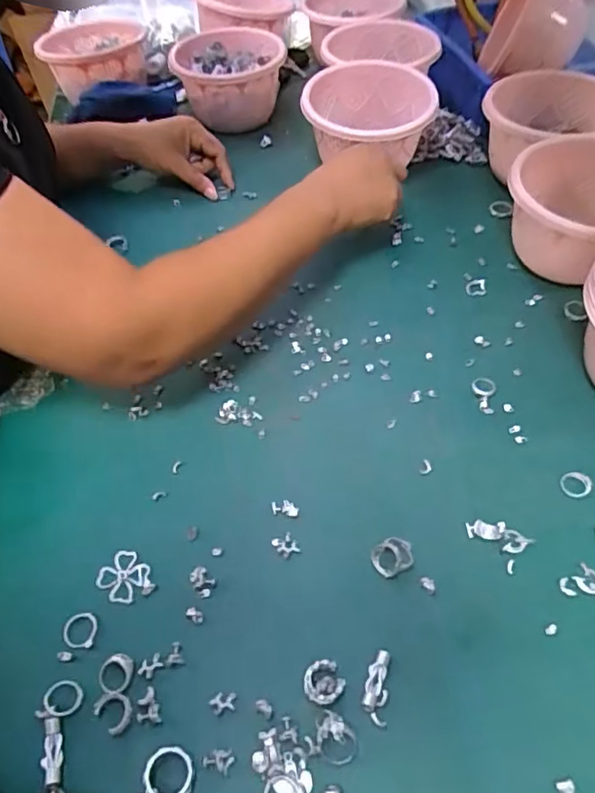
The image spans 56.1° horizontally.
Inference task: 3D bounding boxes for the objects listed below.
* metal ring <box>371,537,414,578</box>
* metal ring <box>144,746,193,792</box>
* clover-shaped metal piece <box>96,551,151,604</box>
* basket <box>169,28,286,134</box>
[{"bbox_3d":[0.068,0.110,0.391,0.029,0.017,0.024,-27,56,-15],"label":"metal ring"},{"bbox_3d":[-0.073,0.215,0.318,0.027,0.007,0.027,7,52,-9],"label":"metal ring"},{"bbox_3d":[-0.124,0.128,0.398,0.034,0.004,0.033,-2,53,3],"label":"clover-shaped metal piece"},{"bbox_3d":[-0.087,-0.408,0.744,0.145,0.087,0.151,-7,53,-1],"label":"basket"}]

